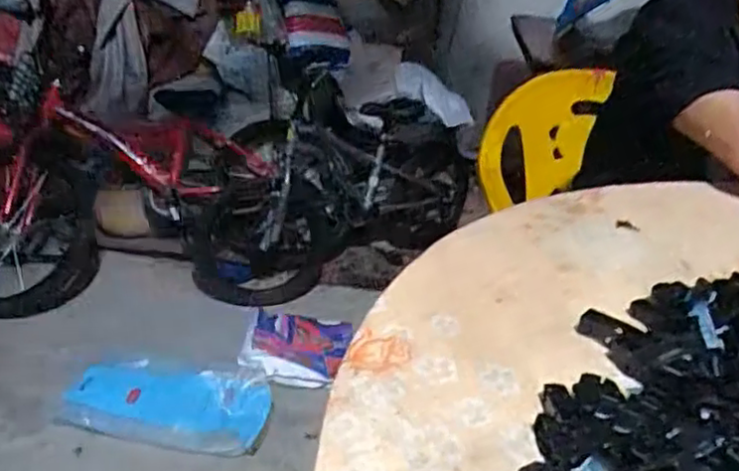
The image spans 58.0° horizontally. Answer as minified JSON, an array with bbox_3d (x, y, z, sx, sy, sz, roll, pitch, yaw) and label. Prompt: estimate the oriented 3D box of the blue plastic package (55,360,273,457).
[{"bbox_3d":[-0.445,0.381,1.499,0.441,0.068,0.208,4,27,0],"label":"blue plastic package"}]

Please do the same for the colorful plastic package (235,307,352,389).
[{"bbox_3d":[-0.188,0.266,1.694,0.230,0.063,0.266,6,27,4],"label":"colorful plastic package"}]

